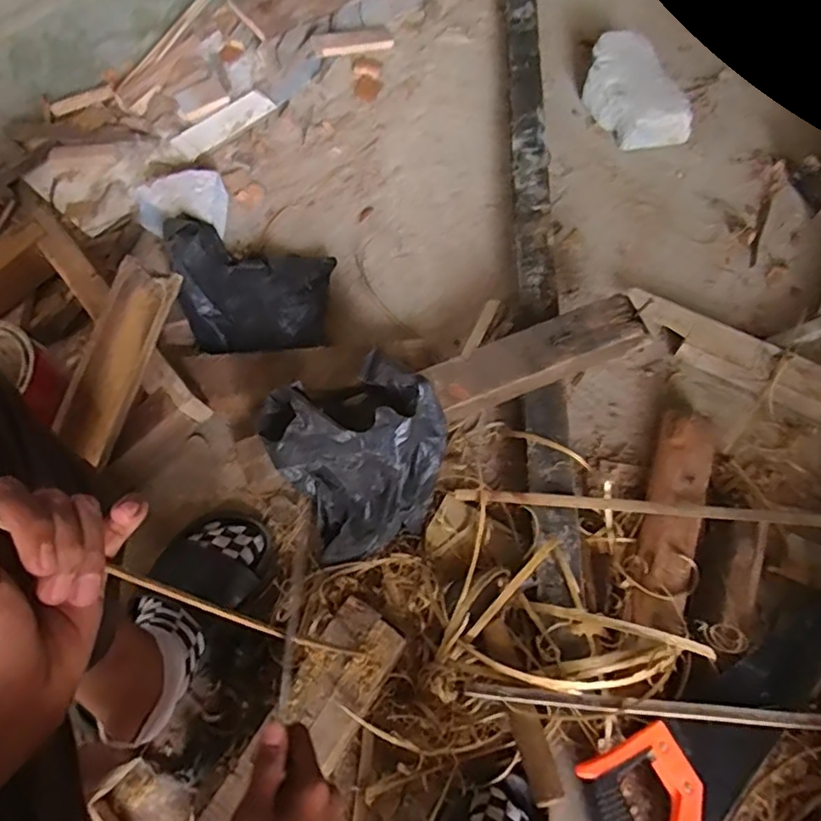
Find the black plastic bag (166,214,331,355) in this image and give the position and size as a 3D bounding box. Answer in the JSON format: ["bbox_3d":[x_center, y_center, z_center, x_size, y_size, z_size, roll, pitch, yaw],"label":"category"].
[{"bbox_3d":[-0.227,-0.166,0.825,0.219,0.094,0.165,2,67,3],"label":"black plastic bag"}]

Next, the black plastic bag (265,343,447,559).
[{"bbox_3d":[-0.058,0.038,0.659,0.173,0.159,0.192,-26,69,-11],"label":"black plastic bag"}]

